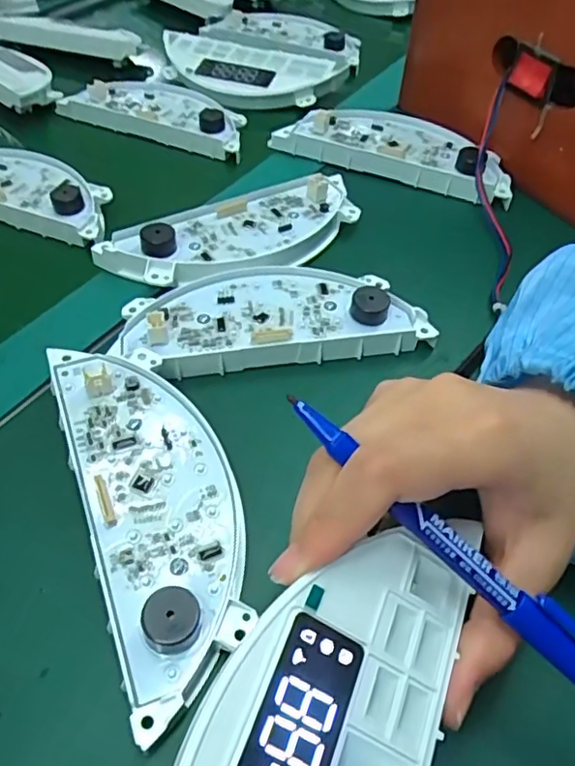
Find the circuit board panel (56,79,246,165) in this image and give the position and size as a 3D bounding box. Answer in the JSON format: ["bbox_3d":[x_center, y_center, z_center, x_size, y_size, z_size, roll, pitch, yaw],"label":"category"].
[{"bbox_3d":[-0.107,-0.235,0.523,0.178,0.029,0.066,22,53,19],"label":"circuit board panel"}]

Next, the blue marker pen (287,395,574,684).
[{"bbox_3d":[0.052,0.051,0.183,0.133,0.008,0.012,41,58,5],"label":"blue marker pen"}]

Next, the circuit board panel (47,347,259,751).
[{"bbox_3d":[-0.056,0.051,0.264,0.063,0.031,0.168,-18,51,-14],"label":"circuit board panel"}]

